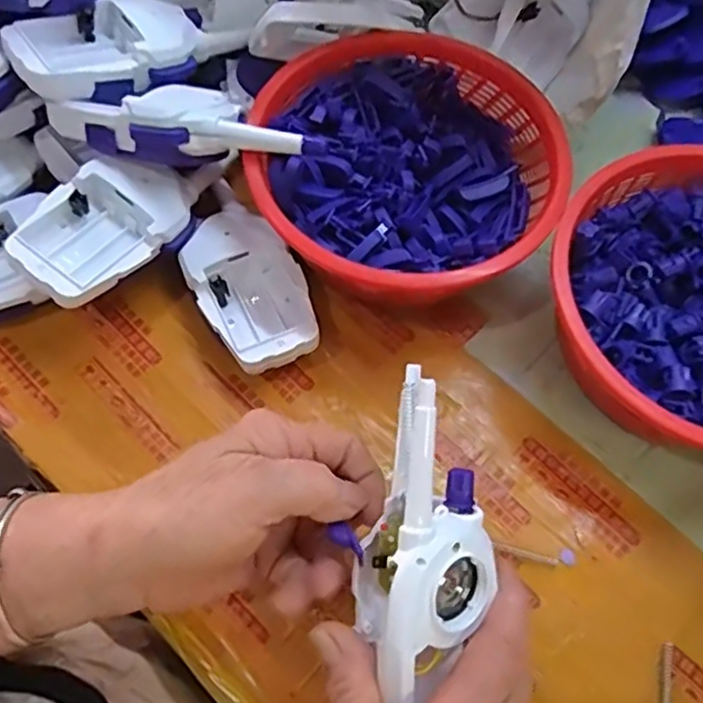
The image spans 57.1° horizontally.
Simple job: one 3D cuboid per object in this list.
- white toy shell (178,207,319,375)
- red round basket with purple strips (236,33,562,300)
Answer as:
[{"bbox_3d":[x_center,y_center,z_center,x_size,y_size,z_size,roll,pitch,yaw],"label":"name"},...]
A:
[{"bbox_3d":[-0.061,-0.034,0.392,0.060,0.034,0.104,-30,72,-15],"label":"white toy shell"},{"bbox_3d":[0.030,-0.103,0.399,0.172,0.071,0.171,1,66,-3],"label":"red round basket with purple strips"}]

